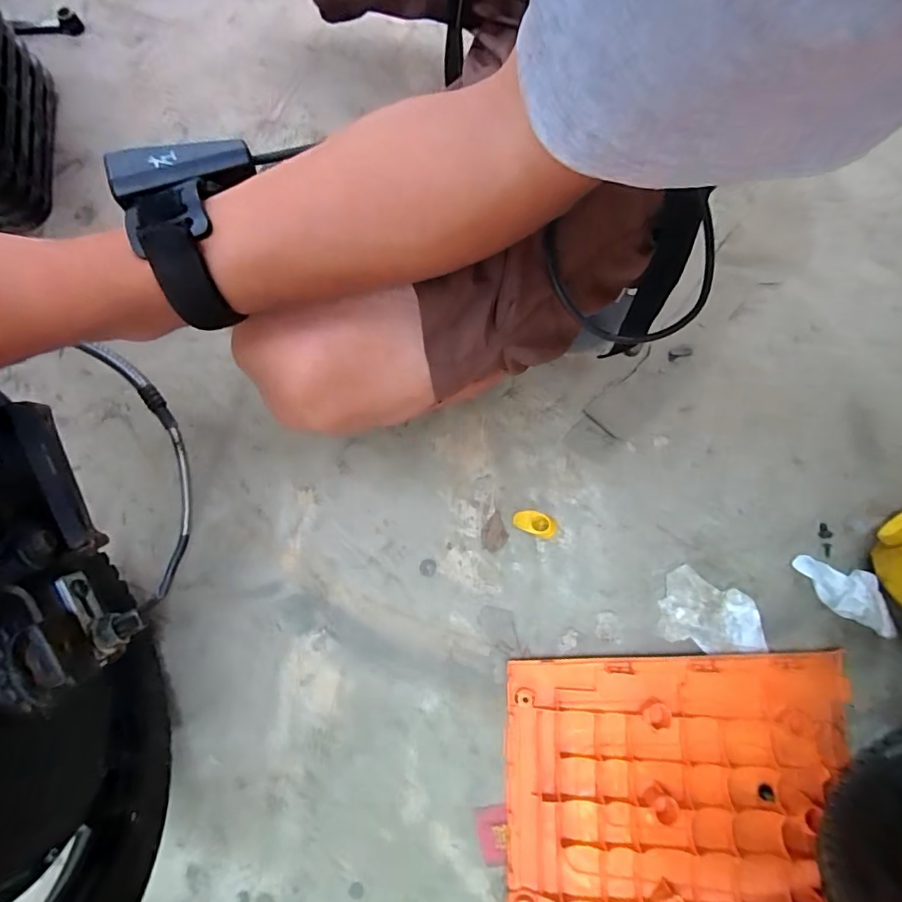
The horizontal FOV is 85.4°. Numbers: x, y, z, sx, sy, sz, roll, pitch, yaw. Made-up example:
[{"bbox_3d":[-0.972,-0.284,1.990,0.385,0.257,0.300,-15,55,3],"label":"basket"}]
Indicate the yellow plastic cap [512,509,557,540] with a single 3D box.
[{"bbox_3d":[0.089,0.076,0.518,0.044,0.012,0.024,22,76,6],"label":"yellow plastic cap"}]

